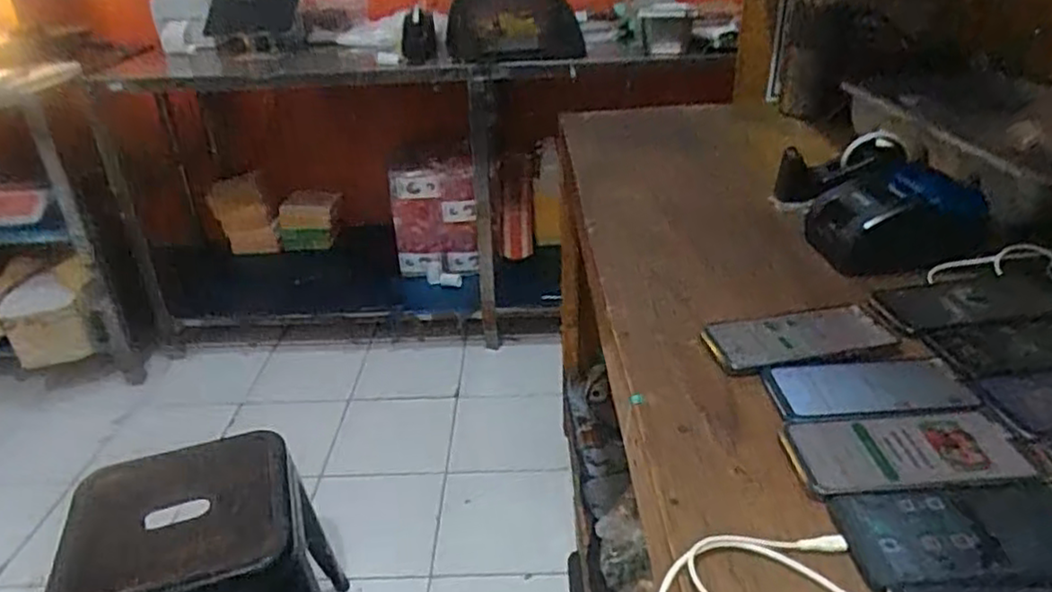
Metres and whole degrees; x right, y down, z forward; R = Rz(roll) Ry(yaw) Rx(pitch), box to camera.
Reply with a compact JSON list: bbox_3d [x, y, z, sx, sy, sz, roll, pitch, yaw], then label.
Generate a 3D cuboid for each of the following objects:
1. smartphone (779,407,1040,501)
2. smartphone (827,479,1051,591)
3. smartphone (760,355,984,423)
[{"bbox_3d":[0.284,0.115,0.523,0.165,0.004,0.079,-5,29,2],"label":"smartphone"},{"bbox_3d":[0.294,0.154,0.453,0.163,0.011,0.090,-5,29,3],"label":"smartphone"},{"bbox_3d":[0.288,0.076,0.591,0.156,0.004,0.077,-4,29,5],"label":"smartphone"}]

